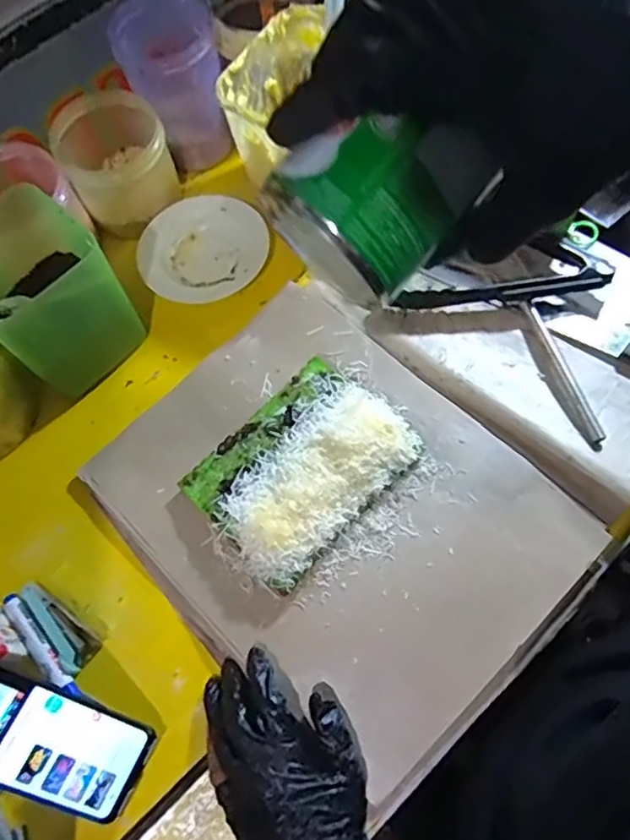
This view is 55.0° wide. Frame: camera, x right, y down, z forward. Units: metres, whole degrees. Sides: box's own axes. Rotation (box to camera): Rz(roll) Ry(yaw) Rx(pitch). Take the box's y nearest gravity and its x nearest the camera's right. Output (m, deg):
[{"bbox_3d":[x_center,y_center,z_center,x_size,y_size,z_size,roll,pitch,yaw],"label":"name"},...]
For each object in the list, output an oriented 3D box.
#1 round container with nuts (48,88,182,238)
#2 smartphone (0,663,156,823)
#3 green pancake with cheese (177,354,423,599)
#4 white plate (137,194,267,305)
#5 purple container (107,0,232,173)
[{"bbox_3d":[-0.230,-0.305,0.708,0.118,0.092,0.136,-28,70,-8],"label":"round container with nuts"},{"bbox_3d":[-0.199,0.243,0.456,0.152,0.013,0.071,36,66,-20],"label":"smartphone"},{"bbox_3d":[-0.012,0.037,0.548,0.142,0.035,0.191,42,76,16],"label":"green pancake with cheese"},{"bbox_3d":[-0.126,-0.199,0.697,0.129,0.028,0.154,23,72,11],"label":"white plate"},{"bbox_3d":[-0.159,-0.392,0.714,0.105,0.161,0.104,-1,69,2],"label":"purple container"}]

